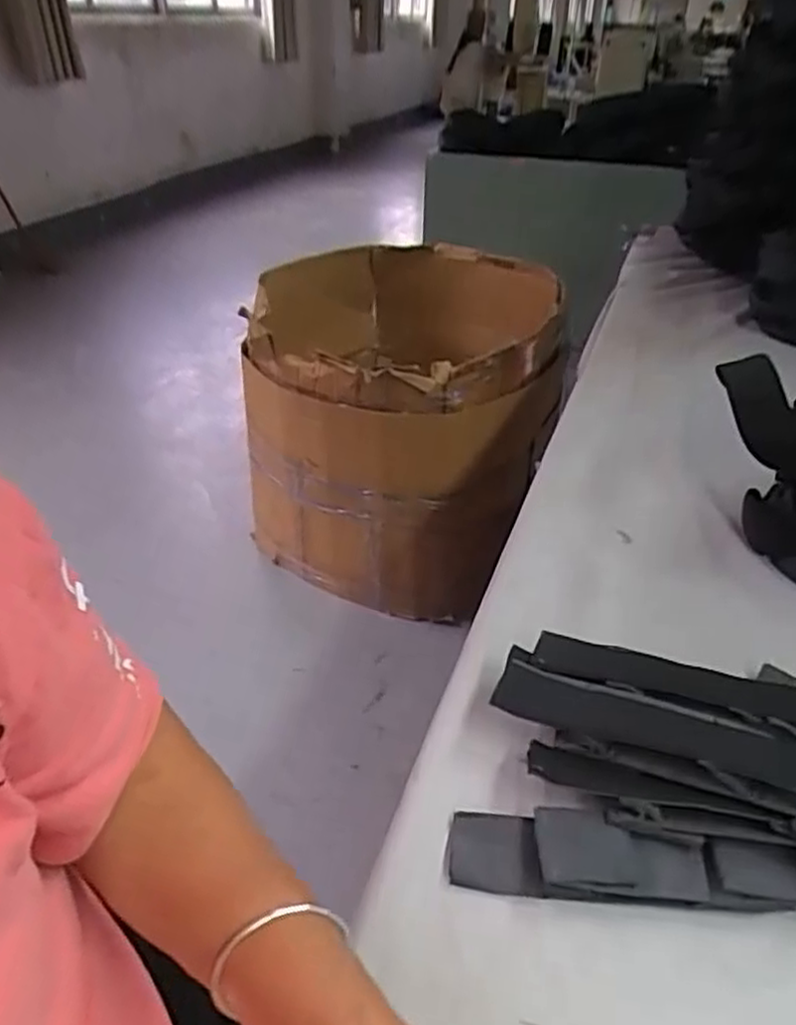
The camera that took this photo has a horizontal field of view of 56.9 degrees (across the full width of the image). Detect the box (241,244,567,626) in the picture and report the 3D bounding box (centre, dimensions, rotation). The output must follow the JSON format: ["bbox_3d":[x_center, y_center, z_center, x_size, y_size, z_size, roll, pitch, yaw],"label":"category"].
[{"bbox_3d":[0.018,-0.239,1.875,0.722,0.606,0.798,7,35,9],"label":"box"}]

